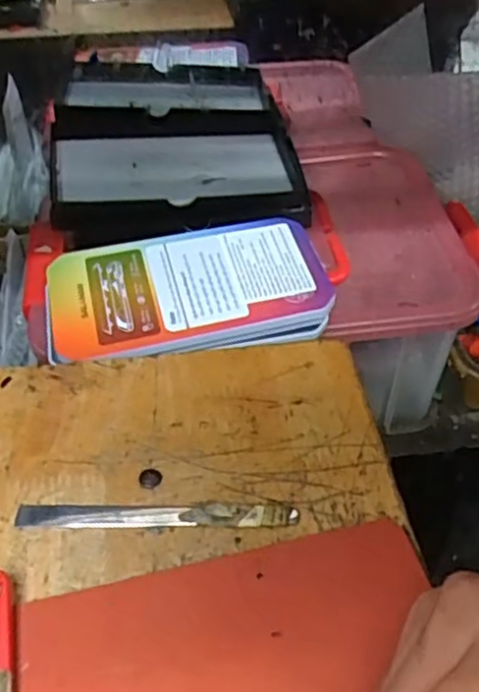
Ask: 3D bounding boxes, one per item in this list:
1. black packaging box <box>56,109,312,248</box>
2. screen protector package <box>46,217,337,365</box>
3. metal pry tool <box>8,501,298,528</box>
[{"bbox_3d":[-0.046,-0.137,0.518,0.190,0.039,0.129,-7,45,-7],"label":"black packaging box"},{"bbox_3d":[-0.033,-0.037,0.439,0.178,0.024,0.097,-10,45,-10],"label":"screen protector package"},{"bbox_3d":[-0.038,0.077,0.312,0.128,0.004,0.013,0,44,0],"label":"metal pry tool"}]

